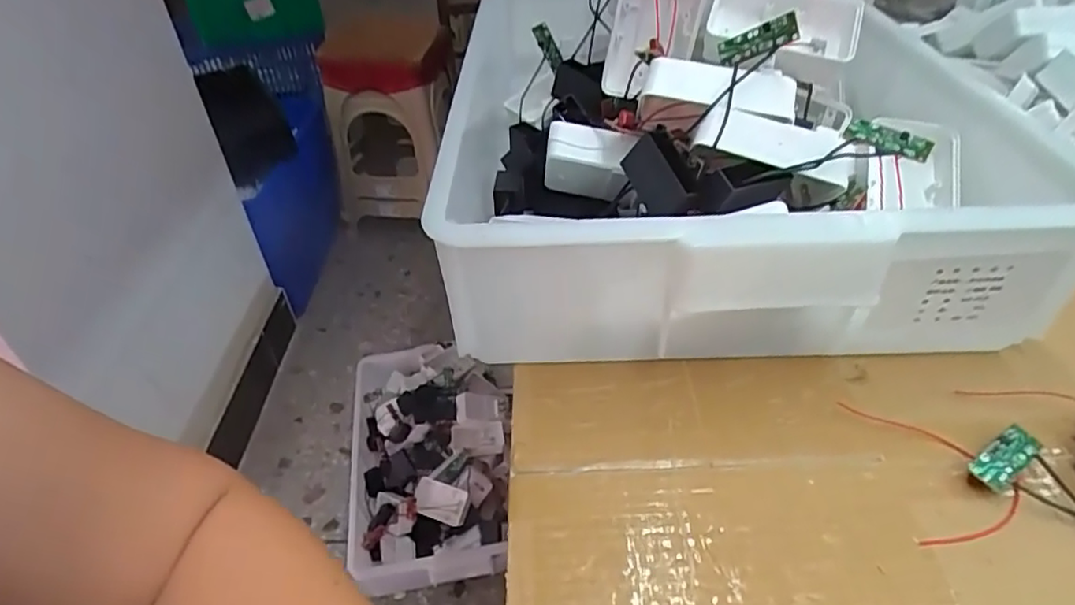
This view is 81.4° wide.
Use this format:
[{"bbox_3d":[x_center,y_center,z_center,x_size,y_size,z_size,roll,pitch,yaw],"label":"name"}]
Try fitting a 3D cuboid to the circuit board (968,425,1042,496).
[{"bbox_3d":[0.224,0.075,0.299,0.041,0.009,0.017,-27,45,-26],"label":"circuit board"}]

